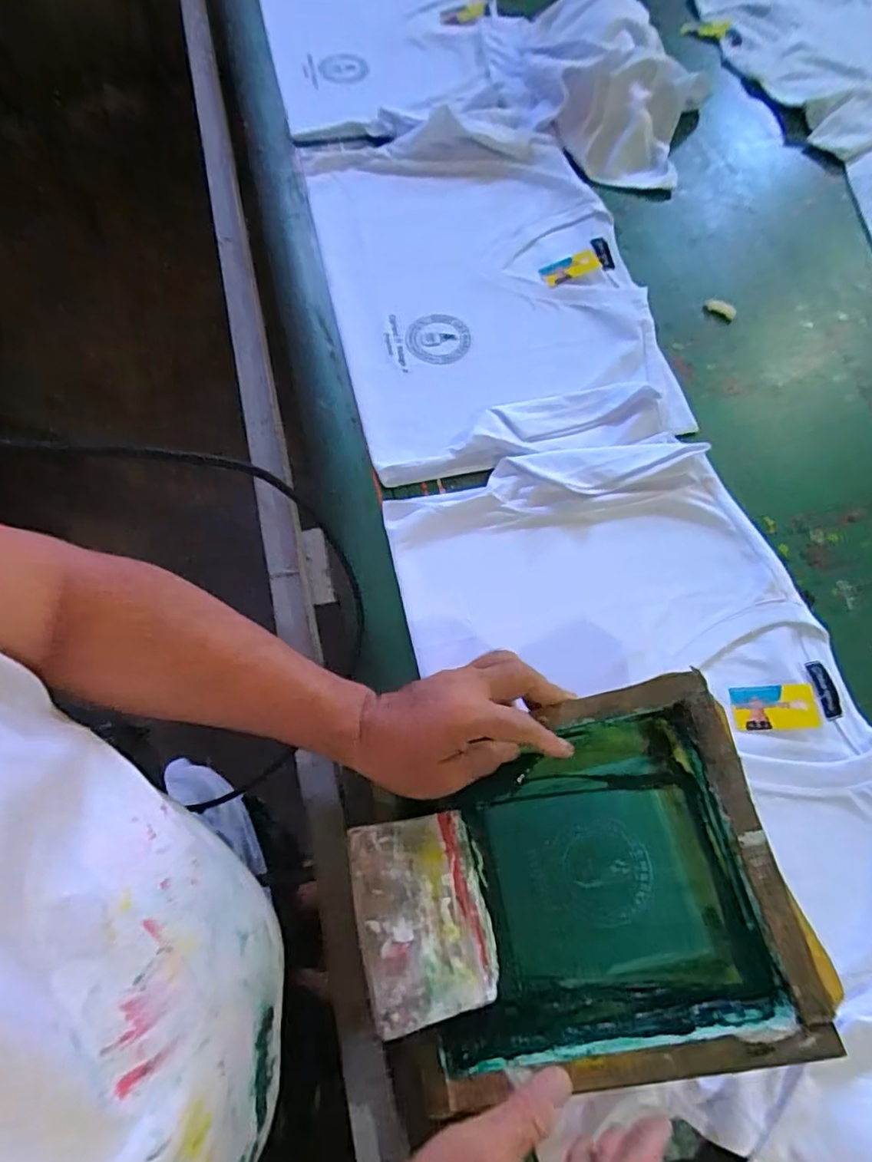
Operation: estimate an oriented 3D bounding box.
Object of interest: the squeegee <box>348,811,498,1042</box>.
[{"bbox_3d":[-0.007,0.233,0.422,0.097,0.007,0.125,0,65,-28],"label":"squeegee"}]

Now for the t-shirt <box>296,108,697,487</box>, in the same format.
[{"bbox_3d":[0.054,-0.368,0.724,0.355,0.029,0.533,-12,68,-6],"label":"t-shirt"}]

